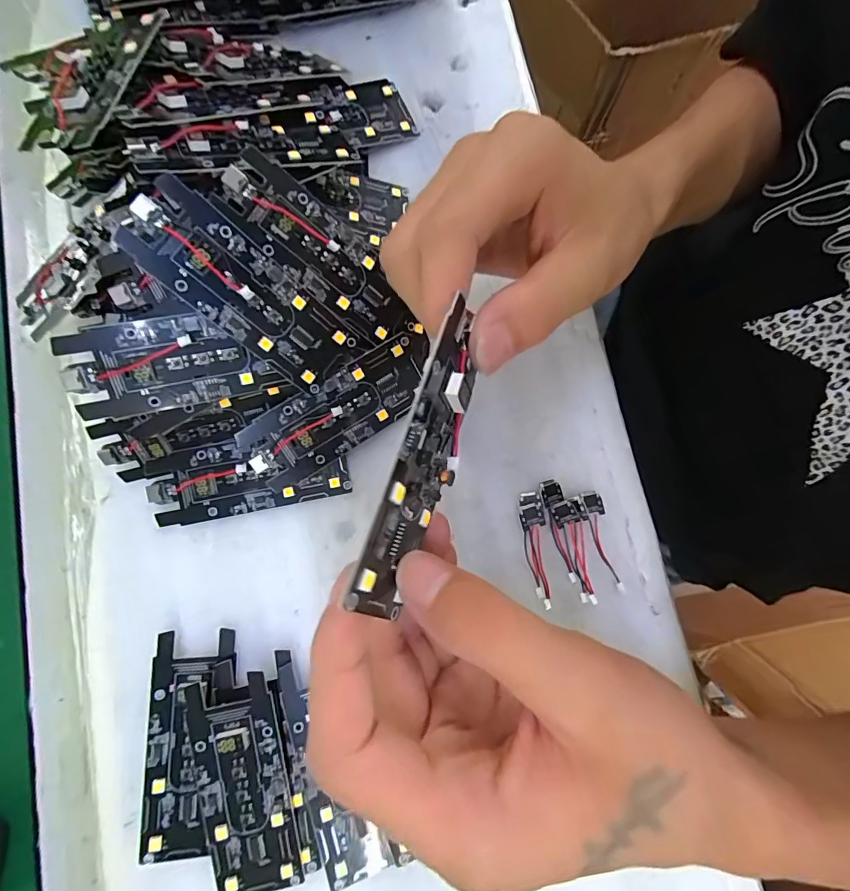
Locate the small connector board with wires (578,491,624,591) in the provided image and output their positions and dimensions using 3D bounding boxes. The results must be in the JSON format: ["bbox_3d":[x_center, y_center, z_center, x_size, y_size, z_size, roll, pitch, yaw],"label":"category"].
[{"bbox_3d":[0.092,0.048,0.227,0.011,0.005,0.052,-14,81,-1],"label":"small connector board with wires"}]

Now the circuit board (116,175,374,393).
[{"bbox_3d":[-0.076,-0.064,0.197,0.103,0.009,0.038,37,80,-30],"label":"circuit board"}]

